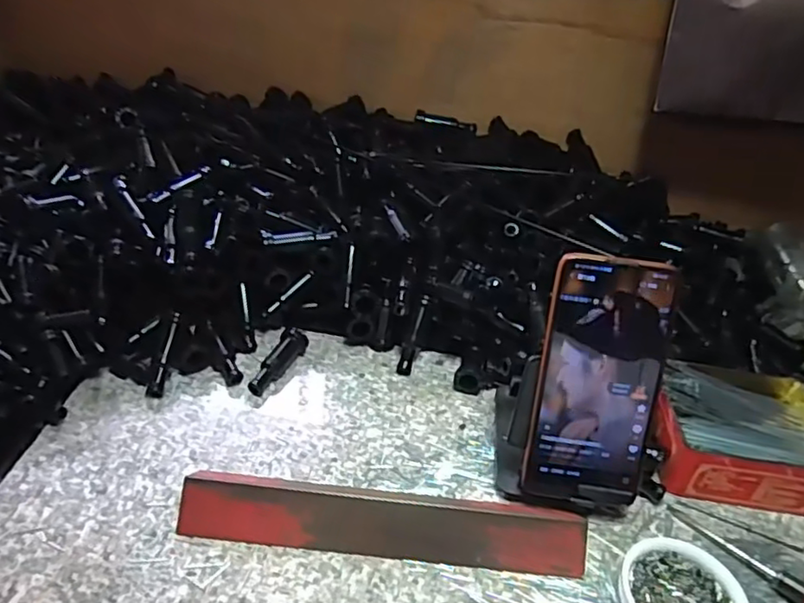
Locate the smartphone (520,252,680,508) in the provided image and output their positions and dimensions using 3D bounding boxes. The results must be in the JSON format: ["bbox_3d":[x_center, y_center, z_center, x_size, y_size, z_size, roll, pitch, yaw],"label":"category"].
[{"bbox_3d":[0.128,0.055,0.406,0.076,0.166,0.008,6,12,0],"label":"smartphone"}]

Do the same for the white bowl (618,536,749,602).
[{"bbox_3d":[0.165,0.184,0.373,0.070,0.026,0.074,4,36,-3],"label":"white bowl"}]

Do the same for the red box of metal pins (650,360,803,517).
[{"bbox_3d":[0.257,0.101,0.482,0.130,0.049,0.107,8,36,2],"label":"red box of metal pins"}]

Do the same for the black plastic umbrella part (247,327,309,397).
[{"bbox_3d":[-0.102,0.050,0.514,0.020,0.024,0.067,16,37,13],"label":"black plastic umbrella part"}]

